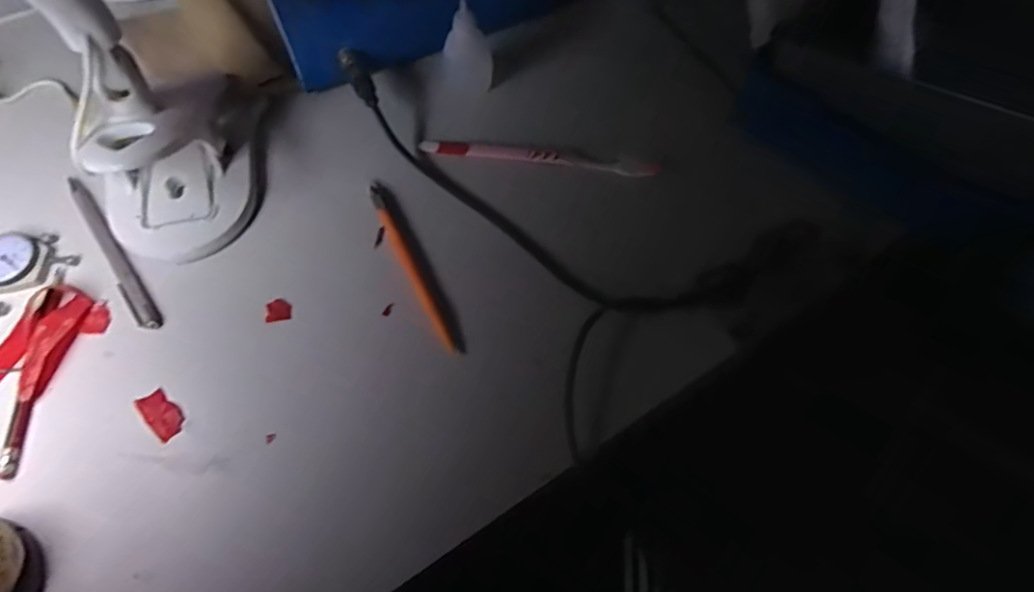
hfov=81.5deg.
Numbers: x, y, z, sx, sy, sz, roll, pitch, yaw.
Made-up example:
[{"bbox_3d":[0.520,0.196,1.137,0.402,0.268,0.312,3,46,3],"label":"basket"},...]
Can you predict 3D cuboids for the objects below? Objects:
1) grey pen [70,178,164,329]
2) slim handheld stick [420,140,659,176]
[{"bbox_3d":[-0.267,-0.030,0.392,0.013,0.006,0.128,-35,75,-11],"label":"grey pen"},{"bbox_3d":[0.017,-0.100,0.436,0.172,0.010,0.012,6,71,2],"label":"slim handheld stick"}]

